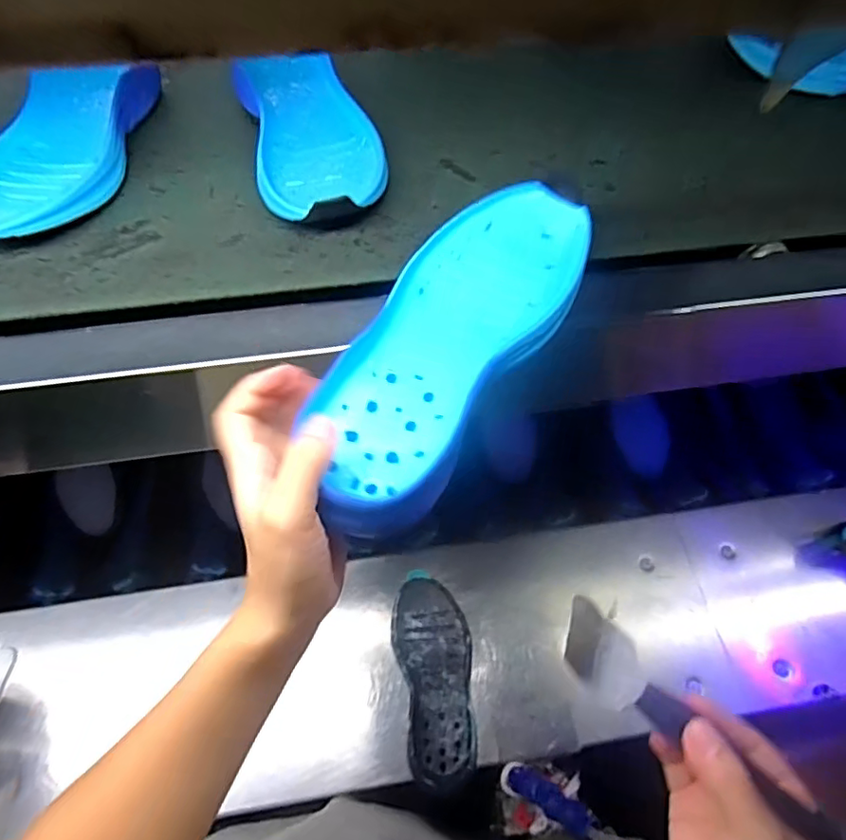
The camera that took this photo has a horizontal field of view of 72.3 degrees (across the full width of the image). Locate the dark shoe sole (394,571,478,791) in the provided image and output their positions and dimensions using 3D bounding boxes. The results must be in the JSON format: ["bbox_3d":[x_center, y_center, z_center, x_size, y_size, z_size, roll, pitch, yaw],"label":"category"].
[{"bbox_3d":[0.012,0.274,0.621,0.081,0.039,0.212,-4,62,-2],"label":"dark shoe sole"}]

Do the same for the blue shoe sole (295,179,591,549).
[{"bbox_3d":[0.016,-0.047,0.330,0.093,0.030,0.243,24,63,14],"label":"blue shoe sole"}]

